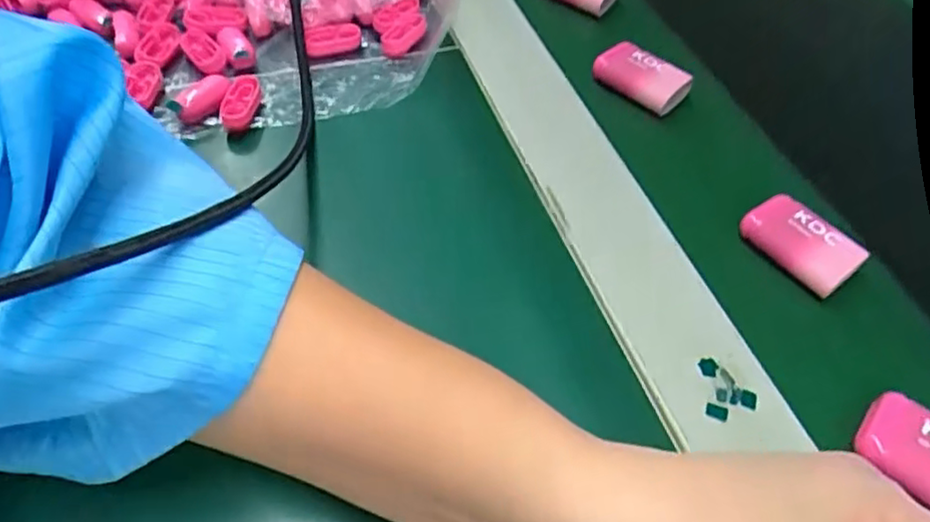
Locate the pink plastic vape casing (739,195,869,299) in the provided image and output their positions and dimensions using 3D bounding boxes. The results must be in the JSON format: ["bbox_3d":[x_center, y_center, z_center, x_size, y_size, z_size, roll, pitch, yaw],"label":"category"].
[{"bbox_3d":[0.157,-0.009,0.309,0.030,0.013,0.050,-32,61,-28],"label":"pink plastic vape casing"}]

